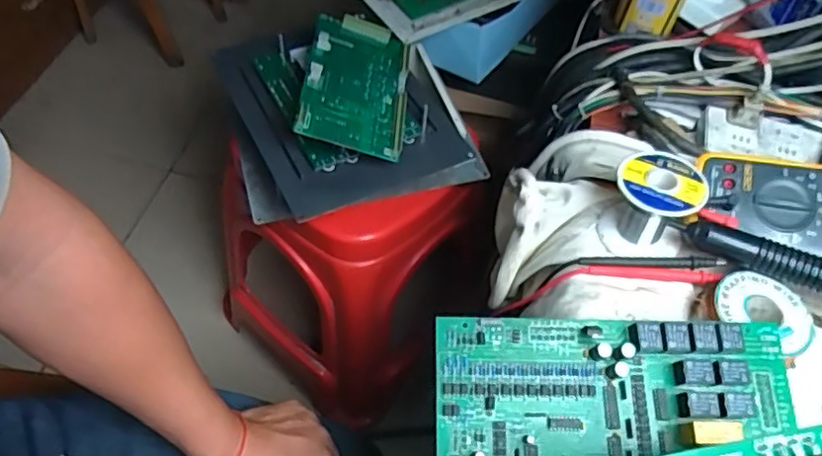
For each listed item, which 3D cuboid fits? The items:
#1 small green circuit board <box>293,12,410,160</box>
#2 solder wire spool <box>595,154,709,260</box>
[{"bbox_3d":[-0.062,-0.176,0.726,0.119,0.013,0.212,13,58,-13],"label":"small green circuit board"},{"bbox_3d":[0.185,-0.017,0.482,0.061,0.067,0.052,21,55,11],"label":"solder wire spool"}]

